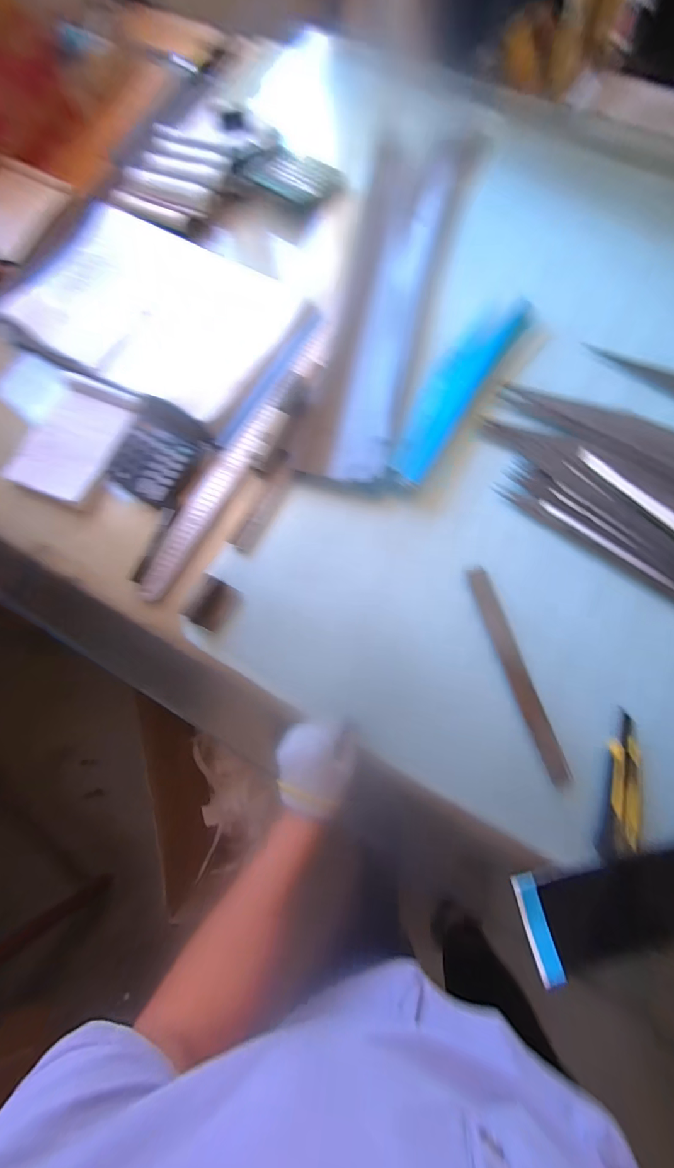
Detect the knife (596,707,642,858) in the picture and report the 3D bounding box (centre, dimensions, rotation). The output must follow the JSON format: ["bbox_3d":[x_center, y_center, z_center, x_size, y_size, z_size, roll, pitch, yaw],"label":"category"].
[{"bbox_3d":[0.350,0.242,0.497,0.035,0.013,0.166,16,75,5],"label":"knife"}]

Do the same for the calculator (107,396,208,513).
[{"bbox_3d":[-0.279,-0.204,0.636,0.128,0.021,0.149,25,87,9],"label":"calculator"}]

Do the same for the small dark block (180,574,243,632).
[{"bbox_3d":[-0.178,0.028,0.584,0.065,0.013,0.068,30,77,8],"label":"small dark block"}]

